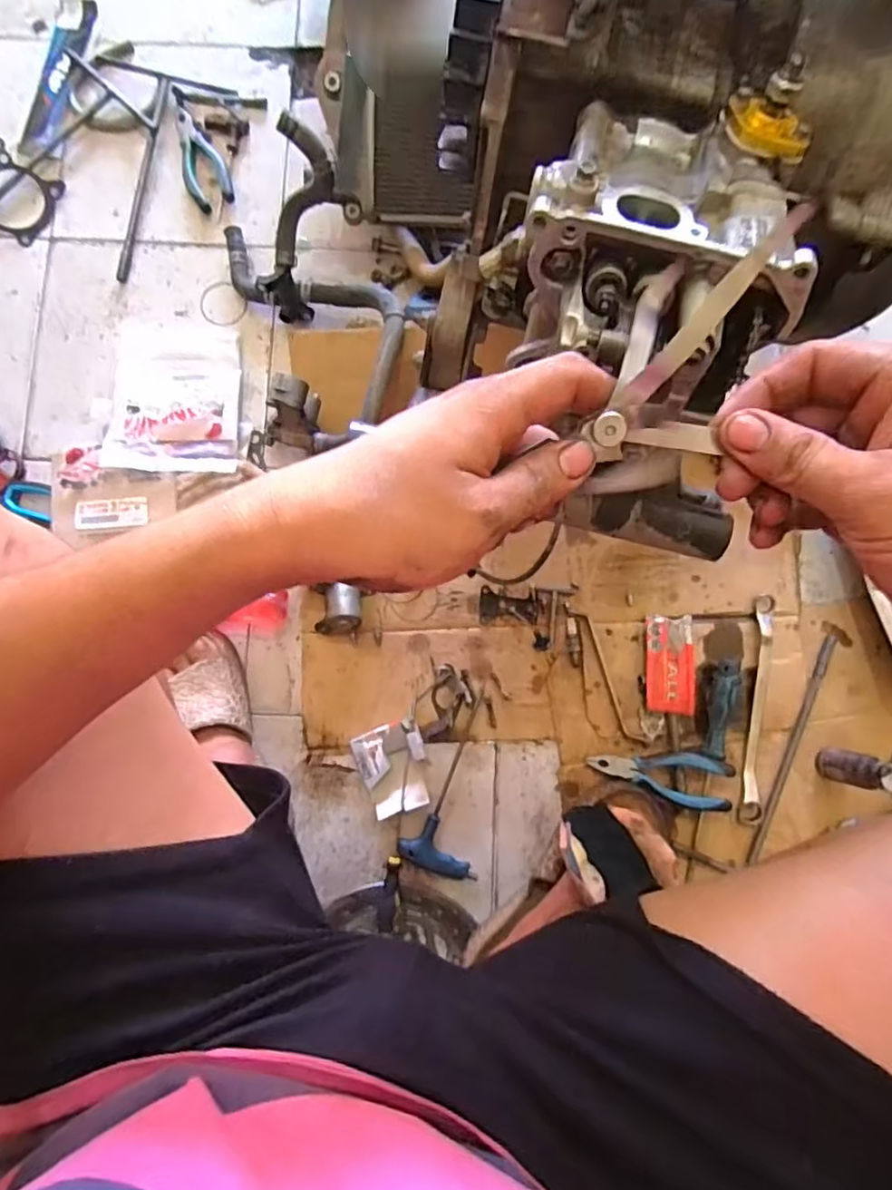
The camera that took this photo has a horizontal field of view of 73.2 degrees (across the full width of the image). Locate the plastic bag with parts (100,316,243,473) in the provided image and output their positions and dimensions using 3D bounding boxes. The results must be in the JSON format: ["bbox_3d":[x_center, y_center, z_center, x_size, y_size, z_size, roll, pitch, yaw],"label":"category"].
[{"bbox_3d":[-0.326,-0.244,0.728,0.149,0.028,0.202,0,79,0],"label":"plastic bag with parts"}]

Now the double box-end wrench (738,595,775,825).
[{"bbox_3d":[0.356,0.127,0.679,0.022,0.018,0.254,9,79,2],"label":"double box-end wrench"}]

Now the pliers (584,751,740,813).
[{"bbox_3d":[0.238,0.201,0.670,0.148,0.030,0.057,10,79,2],"label":"pliers"}]

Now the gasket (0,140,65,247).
[{"bbox_3d":[-0.566,-0.521,0.772,0.139,0.009,0.112,25,82,0],"label":"gasket"}]

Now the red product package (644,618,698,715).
[{"bbox_3d":[0.257,0.079,0.685,0.058,0.021,0.110,4,79,1],"label":"red product package"}]

